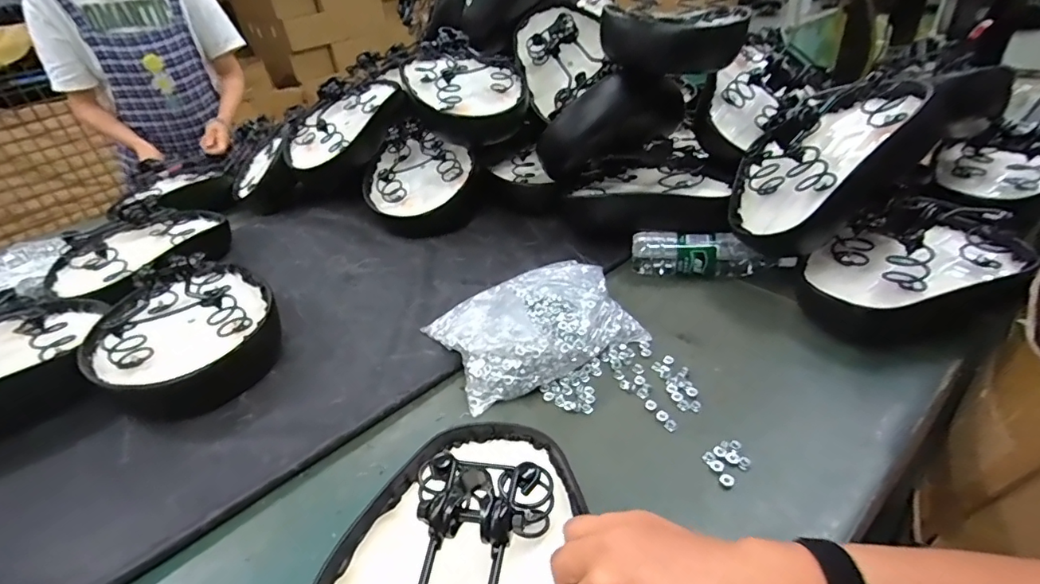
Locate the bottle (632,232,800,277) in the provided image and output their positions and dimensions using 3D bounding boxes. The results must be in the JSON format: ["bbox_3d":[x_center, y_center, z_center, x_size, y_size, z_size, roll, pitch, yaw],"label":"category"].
[{"bbox_3d":[0.280,-0.054,0.737,0.222,0.060,0.054,5,37,17],"label":"bottle"}]

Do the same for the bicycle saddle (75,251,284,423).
[{"bbox_3d":[-0.443,0.045,0.655,0.212,0.123,0.223,-33,43,-31],"label":"bicycle saddle"}]

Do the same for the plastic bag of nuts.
[{"bbox_3d":[0.019,0.037,0.658,0.247,0.056,0.177,-22,38,-18],"label":"plastic bag of nuts"}]

